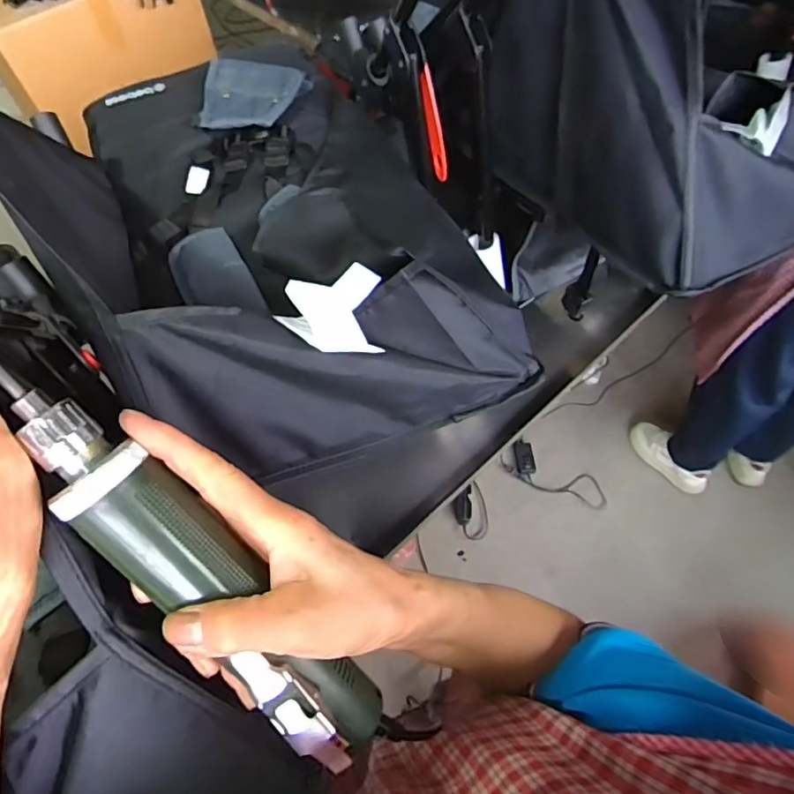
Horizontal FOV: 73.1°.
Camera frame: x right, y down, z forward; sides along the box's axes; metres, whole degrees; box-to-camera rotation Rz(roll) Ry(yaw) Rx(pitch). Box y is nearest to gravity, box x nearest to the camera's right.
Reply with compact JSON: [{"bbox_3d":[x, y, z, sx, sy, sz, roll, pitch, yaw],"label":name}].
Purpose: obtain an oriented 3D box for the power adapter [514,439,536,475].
[{"bbox_3d":[0.398,0.187,1.669,0.053,0.028,0.102,-6,60,-1],"label":"power adapter"}]

